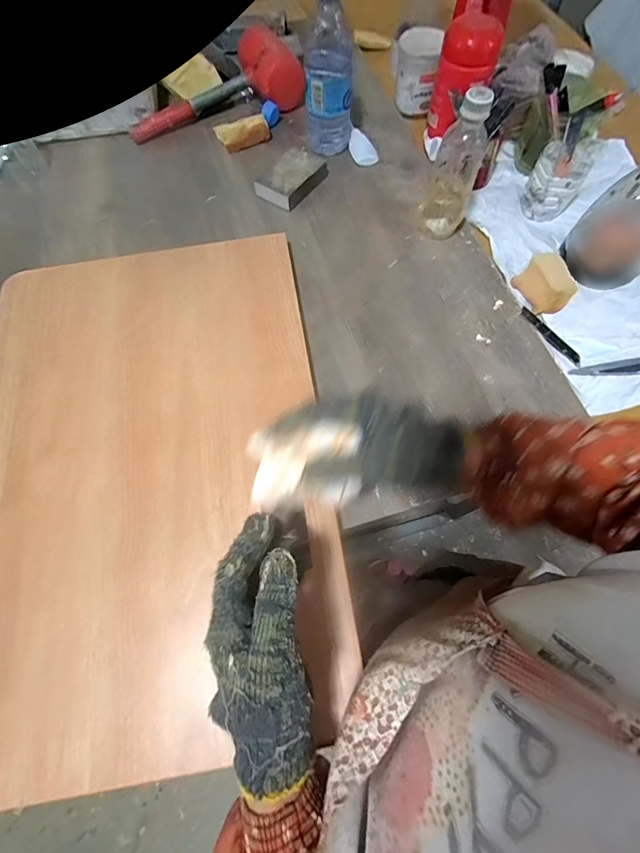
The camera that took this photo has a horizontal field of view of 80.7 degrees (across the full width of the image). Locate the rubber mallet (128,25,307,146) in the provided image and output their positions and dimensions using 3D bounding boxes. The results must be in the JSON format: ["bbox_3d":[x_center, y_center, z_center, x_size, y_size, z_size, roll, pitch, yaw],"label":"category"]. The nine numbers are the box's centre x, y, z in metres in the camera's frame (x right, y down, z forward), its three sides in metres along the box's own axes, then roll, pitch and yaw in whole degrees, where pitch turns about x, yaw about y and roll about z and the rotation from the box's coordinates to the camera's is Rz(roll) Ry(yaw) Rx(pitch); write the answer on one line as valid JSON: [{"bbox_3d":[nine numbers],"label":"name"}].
[{"bbox_3d":[-0.181,-0.567,0.631,0.298,0.086,0.120,-18,69,-5],"label":"rubber mallet"}]

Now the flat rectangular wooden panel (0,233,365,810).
[{"bbox_3d":[-0.190,0.026,0.406,0.383,0.015,0.548,-8,68,-4],"label":"flat rectangular wooden panel"}]

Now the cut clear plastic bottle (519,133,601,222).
[{"bbox_3d":[0.334,-0.349,0.538,0.070,0.070,0.072,26,72,11],"label":"cut clear plastic bottle"}]

